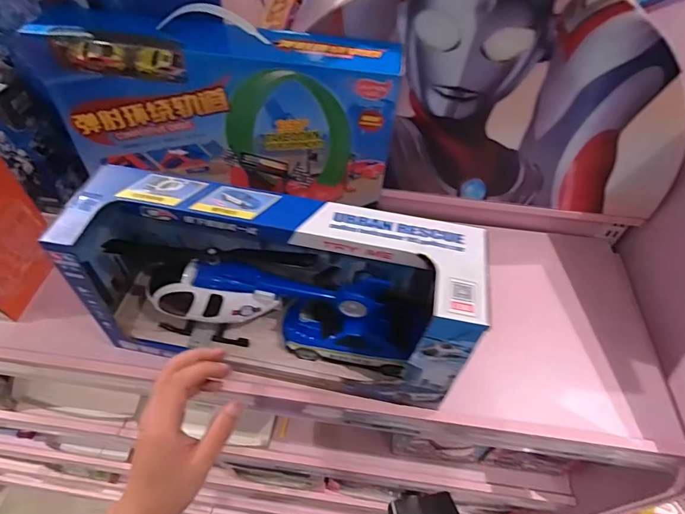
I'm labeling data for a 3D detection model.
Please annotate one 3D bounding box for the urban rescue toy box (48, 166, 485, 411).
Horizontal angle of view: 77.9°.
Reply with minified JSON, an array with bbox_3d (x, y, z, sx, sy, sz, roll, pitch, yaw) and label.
[{"bbox_3d":[-0.069,0.033,0.457,0.389,0.178,0.121,10,51,4],"label":"urban rescue toy box"}]

